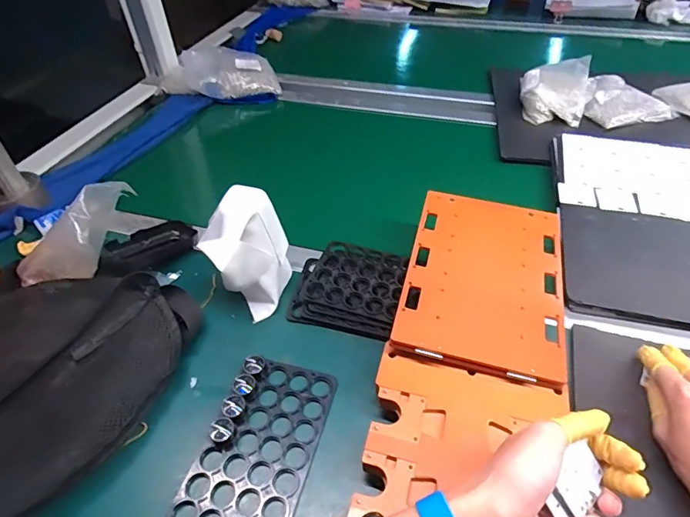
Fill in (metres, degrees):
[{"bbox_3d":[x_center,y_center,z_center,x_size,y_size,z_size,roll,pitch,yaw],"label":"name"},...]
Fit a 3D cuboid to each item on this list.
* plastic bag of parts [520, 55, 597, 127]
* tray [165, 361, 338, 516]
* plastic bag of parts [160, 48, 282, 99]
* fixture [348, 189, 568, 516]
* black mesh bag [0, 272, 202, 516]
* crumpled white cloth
[{"bbox_3d":[0.385,-0.313,0.830,0.125,0.054,0.163,17,48,19],"label":"plastic bag of parts"},{"bbox_3d":[-0.081,0.179,0.403,0.101,0.011,0.195,11,47,13],"label":"tray"},{"bbox_3d":[-0.273,-0.397,0.971,0.236,0.067,0.203,-12,46,-9],"label":"plastic bag of parts"},{"bbox_3d":[0.119,0.110,0.424,0.162,0.061,0.460,9,46,11],"label":"fixture"},{"bbox_3d":[-0.303,0.121,0.441,0.232,0.056,0.307,21,50,22],"label":"black mesh bag"},{"bbox_3d":[-0.113,-0.005,0.510,0.080,0.125,0.092,14,47,16],"label":"crumpled white cloth"}]

